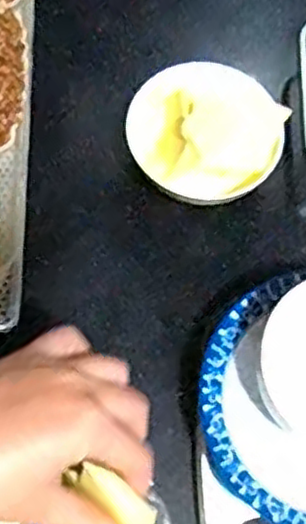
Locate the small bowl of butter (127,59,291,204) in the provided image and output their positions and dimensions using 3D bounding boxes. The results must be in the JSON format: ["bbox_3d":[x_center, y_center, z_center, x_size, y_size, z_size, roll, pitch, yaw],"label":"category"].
[{"bbox_3d":[0.039,-0.096,0.530,0.109,0.033,0.094,16,69,3],"label":"small bowl of butter"}]

